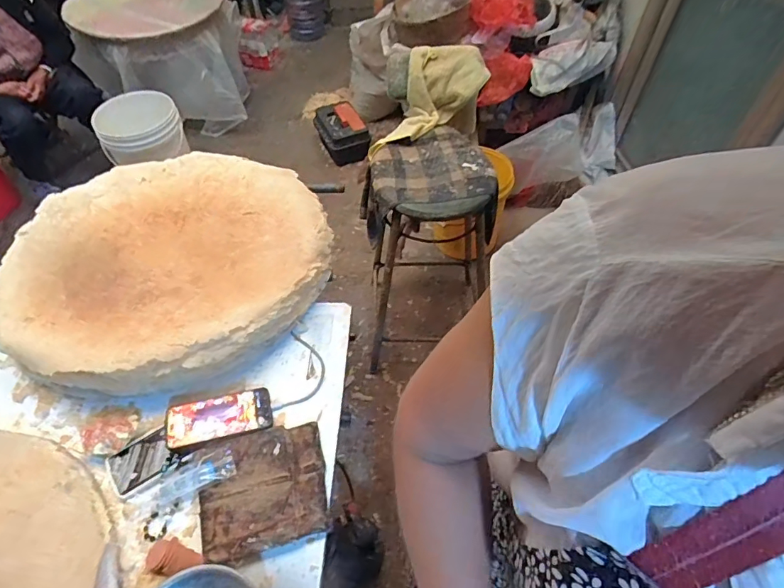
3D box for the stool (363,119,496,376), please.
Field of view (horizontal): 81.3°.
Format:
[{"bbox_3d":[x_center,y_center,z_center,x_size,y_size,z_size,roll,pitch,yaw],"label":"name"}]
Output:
[{"bbox_3d":[0.113,-0.140,1.463,0.388,0.669,0.493,8,52,7],"label":"stool"}]

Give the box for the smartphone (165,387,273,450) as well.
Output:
[{"bbox_3d":[-0.279,0.200,0.735,0.160,0.014,0.074,-9,51,-12],"label":"smartphone"}]

